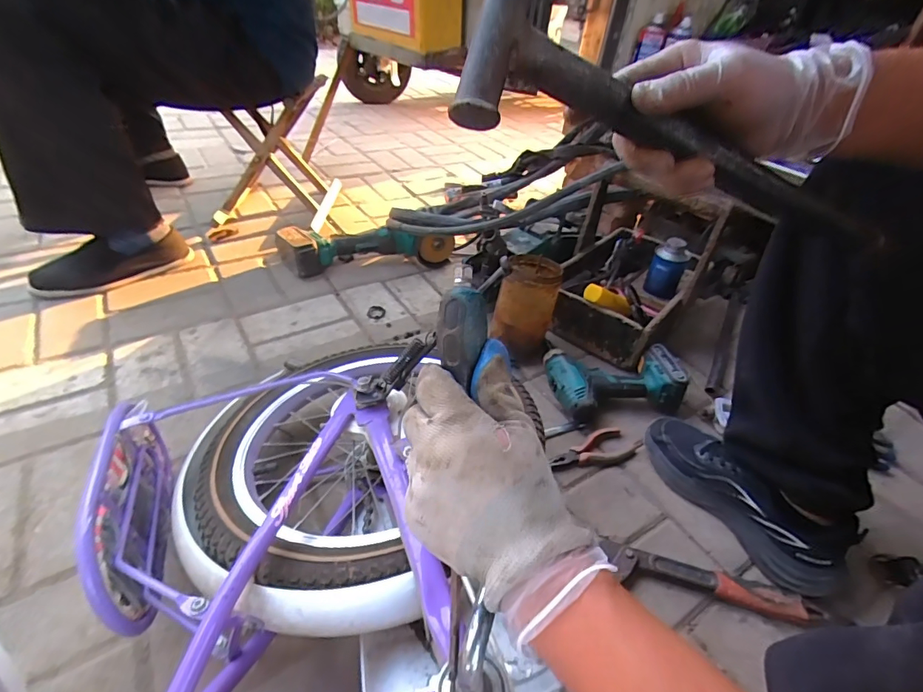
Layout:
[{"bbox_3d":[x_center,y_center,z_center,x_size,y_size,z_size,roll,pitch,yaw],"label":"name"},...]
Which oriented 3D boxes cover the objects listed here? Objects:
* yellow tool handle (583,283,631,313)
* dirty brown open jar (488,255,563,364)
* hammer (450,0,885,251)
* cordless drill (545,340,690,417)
[{"bbox_3d":[0.260,-0.084,0.807,0.087,0.027,0.035,21,40,-7],"label":"yellow tool handle"},{"bbox_3d":[0.115,-0.068,0.816,0.097,0.166,0.109,13,41,5],"label":"dirty brown open jar"},{"bbox_3d":[0.166,-0.148,0.311,0.354,0.100,0.035,9,1,-22],"label":"hammer"},{"bbox_3d":[0.252,0.049,0.771,0.202,0.078,0.144,-5,43,-15],"label":"cordless drill"}]

